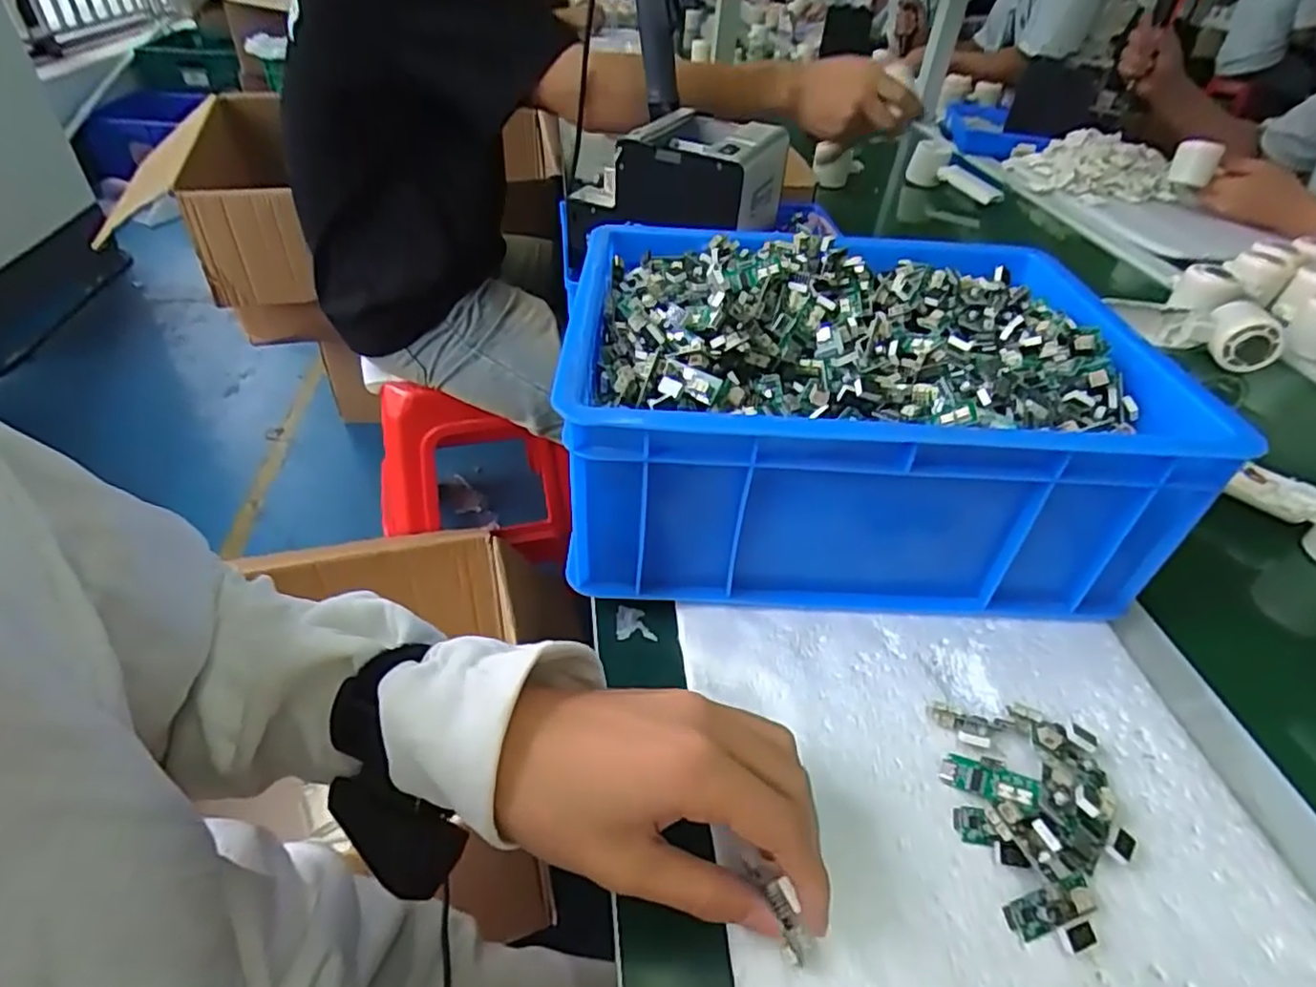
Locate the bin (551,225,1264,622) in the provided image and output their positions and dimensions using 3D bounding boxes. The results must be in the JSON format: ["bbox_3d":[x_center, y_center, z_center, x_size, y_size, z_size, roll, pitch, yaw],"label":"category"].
[{"bbox_3d":[0.117,-0.064,0.441,0.329,0.135,0.252,3,41,-2],"label":"bin"}]

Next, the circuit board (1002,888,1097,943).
[{"bbox_3d":[0.160,0.167,0.273,0.038,0.007,0.013,-10,43,-17],"label":"circuit board"}]

